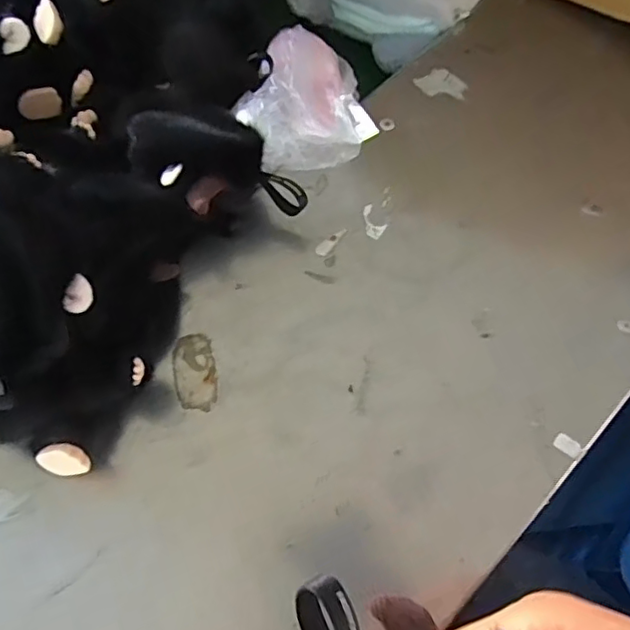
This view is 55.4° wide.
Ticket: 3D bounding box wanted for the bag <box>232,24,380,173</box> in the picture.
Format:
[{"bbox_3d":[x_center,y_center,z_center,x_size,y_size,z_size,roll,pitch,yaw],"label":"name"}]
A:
[{"bbox_3d":[-0.010,-0.139,0.379,0.080,0.035,0.108,-7,68,-4],"label":"bag"}]

